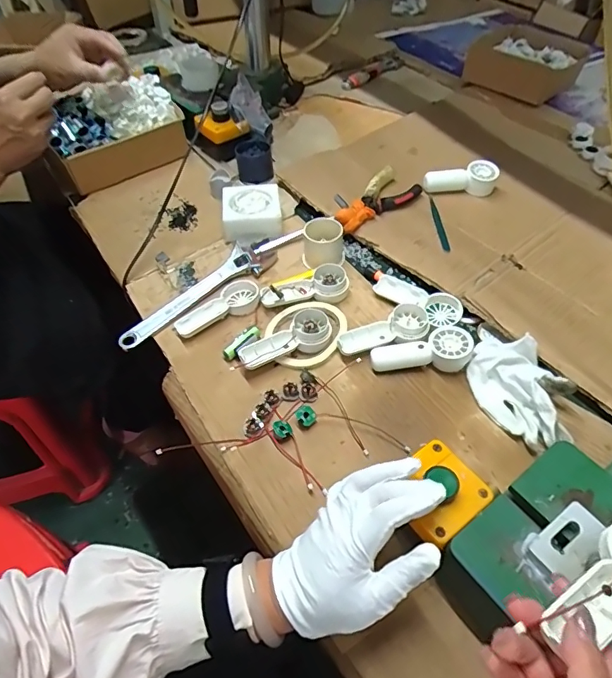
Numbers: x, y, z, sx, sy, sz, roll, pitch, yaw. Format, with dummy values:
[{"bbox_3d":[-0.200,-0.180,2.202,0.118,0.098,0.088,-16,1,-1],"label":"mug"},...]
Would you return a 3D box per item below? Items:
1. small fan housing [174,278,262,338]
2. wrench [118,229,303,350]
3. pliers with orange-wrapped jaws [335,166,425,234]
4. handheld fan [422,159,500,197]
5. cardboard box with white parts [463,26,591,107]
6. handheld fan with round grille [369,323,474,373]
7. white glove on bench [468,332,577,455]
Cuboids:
[{"bbox_3d":[-0.102,-0.037,0.593,0.055,0.015,0.113,36,58,26],"label":"small fan housing"},{"bbox_3d":[-0.117,-0.076,0.632,0.053,0.015,0.278,33,56,24],"label":"wrench"},{"bbox_3d":[0.105,-0.198,0.702,0.065,0.021,0.158,32,56,23],"label":"pliers with orange-wrapped jaws"},{"bbox_3d":[0.234,-0.242,0.744,0.115,0.045,0.034,-8,50,-8],"label":"handheld fan"},{"bbox_3d":[0.462,-0.572,0.996,0.203,0.069,0.239,30,55,22],"label":"cardboard box with white parts"},{"bbox_3d":[0.128,0.015,0.535,0.108,0.026,0.046,-10,51,-9],"label":"handheld fan with round grille"},{"bbox_3d":[0.224,0.052,0.507,0.082,0.033,0.133,-11,51,-11],"label":"white glove on bench"}]

